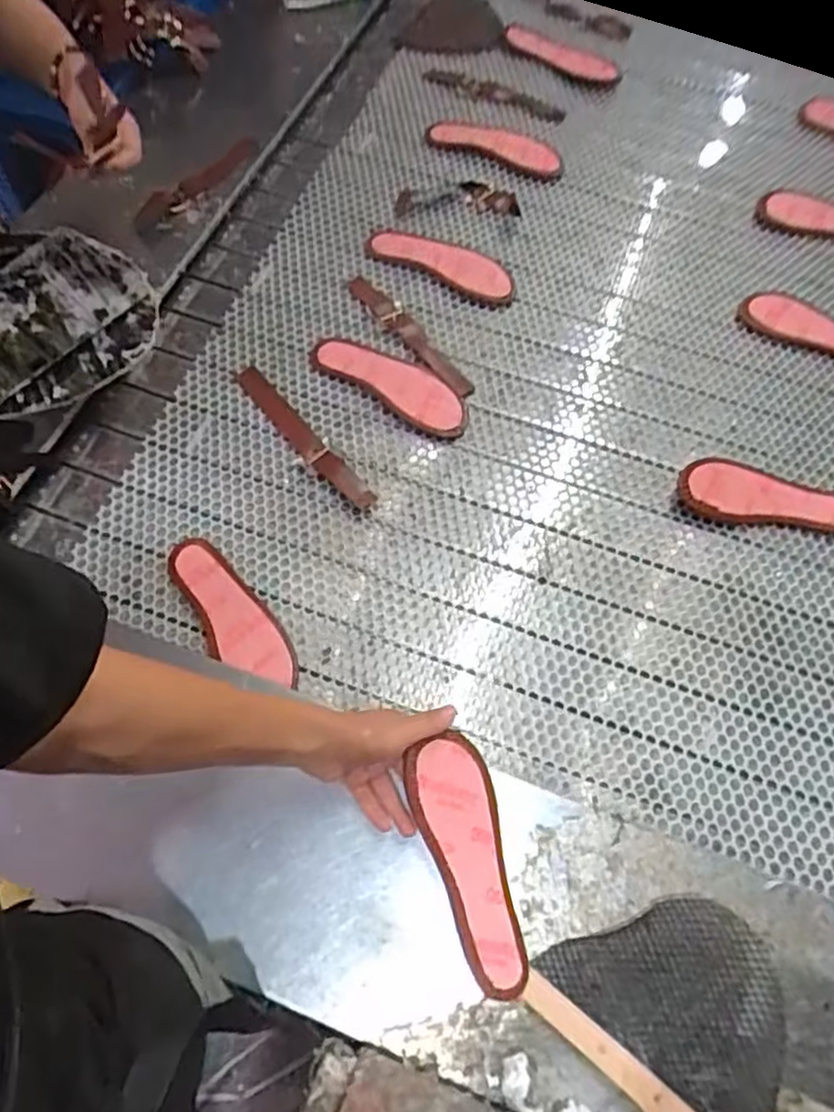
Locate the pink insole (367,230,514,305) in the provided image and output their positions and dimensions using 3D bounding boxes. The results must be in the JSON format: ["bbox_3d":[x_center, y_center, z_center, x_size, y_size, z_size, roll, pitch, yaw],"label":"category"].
[{"bbox_3d":[0.037,-0.404,0.985,0.204,0.032,0.081,27,65,13],"label":"pink insole"}]

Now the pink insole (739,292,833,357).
[{"bbox_3d":[0.554,-0.302,0.971,0.224,0.007,0.085,27,65,13],"label":"pink insole"}]

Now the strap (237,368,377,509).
[{"bbox_3d":[-0.139,-0.148,0.870,0.036,0.013,0.246,-35,68,-17],"label":"strap"}]

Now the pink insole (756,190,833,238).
[{"bbox_3d":[0.615,-0.496,1.063,0.208,0.019,0.076,18,64,9],"label":"pink insole"}]

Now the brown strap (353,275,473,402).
[{"bbox_3d":[-0.010,-0.292,0.933,0.038,0.011,0.231,-35,68,-17],"label":"brown strap"}]

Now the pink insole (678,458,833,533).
[{"bbox_3d":[0.425,-0.071,0.846,0.223,0.019,0.083,10,63,5],"label":"pink insole"}]

